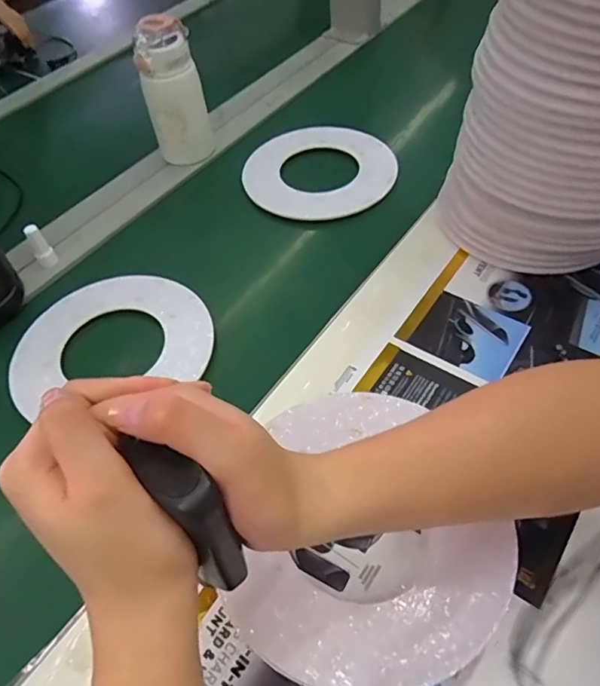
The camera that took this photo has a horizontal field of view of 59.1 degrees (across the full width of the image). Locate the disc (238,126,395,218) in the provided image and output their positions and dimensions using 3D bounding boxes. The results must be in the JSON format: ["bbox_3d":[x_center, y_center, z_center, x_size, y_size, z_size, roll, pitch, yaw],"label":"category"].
[{"bbox_3d":[0.028,-0.220,0.675,0.185,0.013,0.164,-40,65,-18],"label":"disc"}]

